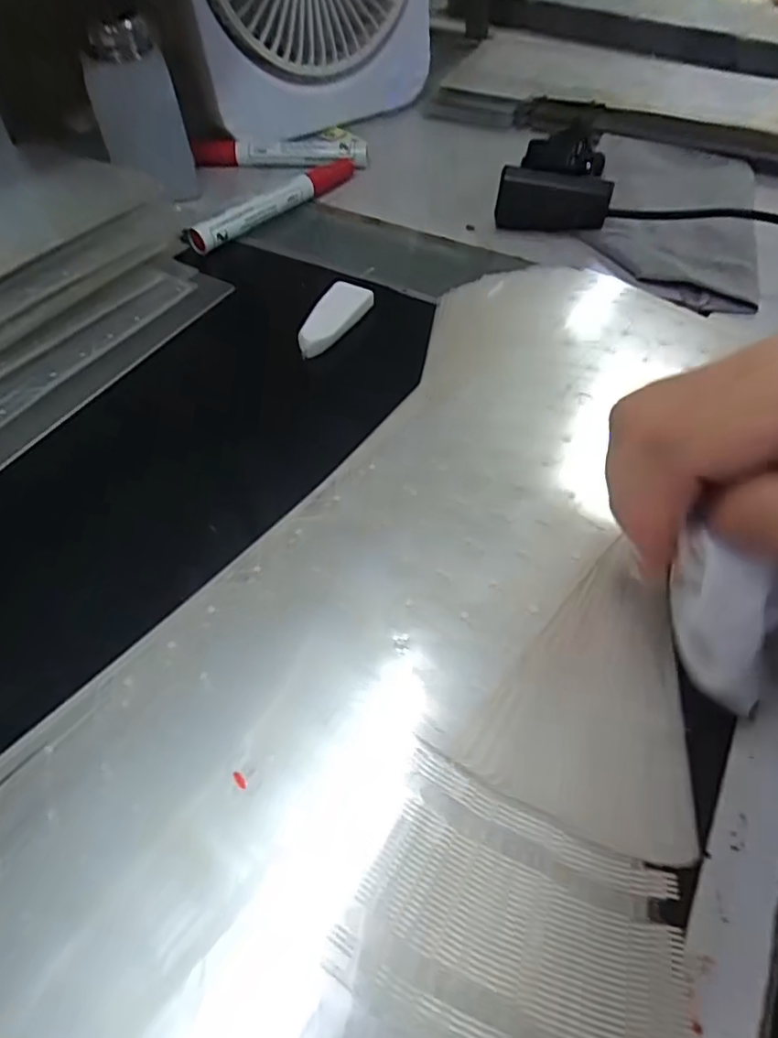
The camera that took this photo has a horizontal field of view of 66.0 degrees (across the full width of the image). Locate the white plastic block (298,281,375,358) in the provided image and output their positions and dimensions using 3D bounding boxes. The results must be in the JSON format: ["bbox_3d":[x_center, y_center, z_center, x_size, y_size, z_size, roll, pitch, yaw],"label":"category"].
[{"bbox_3d":[-0.030,-0.109,0.329,0.023,0.013,0.055,21,55,16],"label":"white plastic block"}]

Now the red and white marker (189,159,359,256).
[{"bbox_3d":[-0.072,-0.215,0.401,0.017,0.016,0.142,30,58,22],"label":"red and white marker"}]

